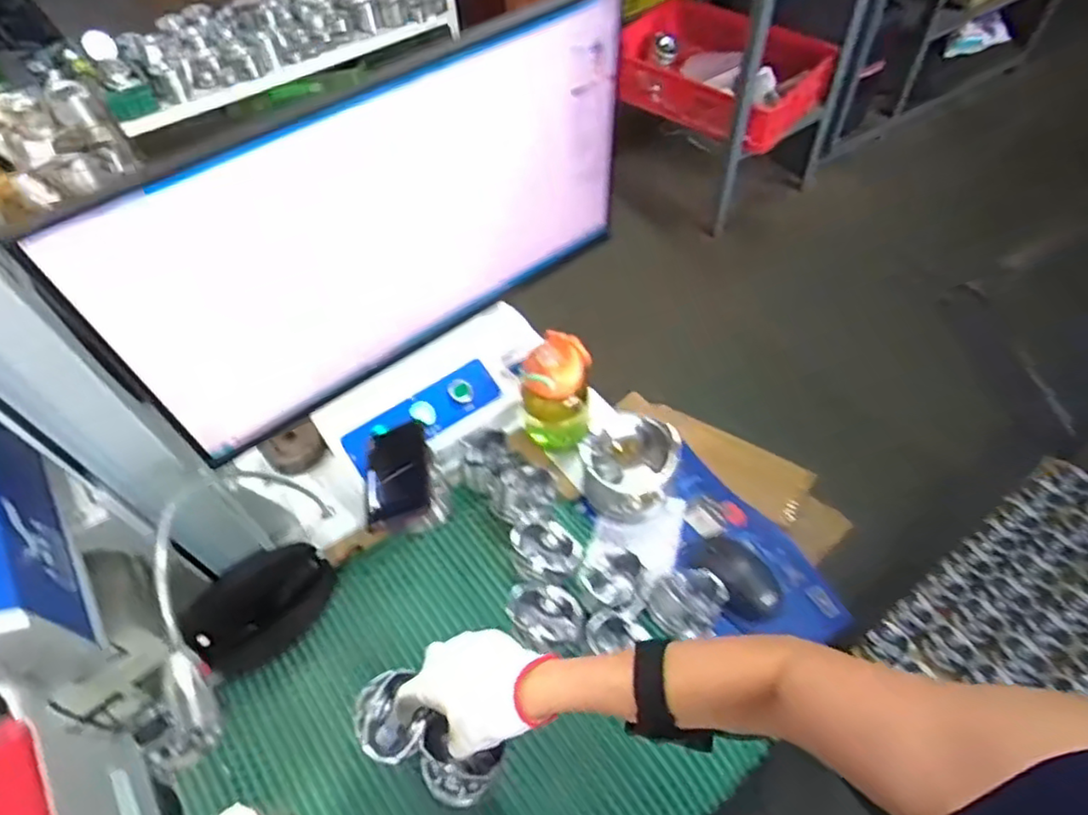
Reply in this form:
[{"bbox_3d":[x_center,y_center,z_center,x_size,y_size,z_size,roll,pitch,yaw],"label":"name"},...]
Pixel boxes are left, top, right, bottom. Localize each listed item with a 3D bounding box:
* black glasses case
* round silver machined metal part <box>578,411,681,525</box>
[{"bbox_3d":[-0.320,0.227,0.747,0.162,0.058,0.091,-36,59,-20],"label":"black glasses case"},{"bbox_3d":[0.105,0.071,0.820,0.112,0.090,0.114,-2,54,3],"label":"round silver machined metal part"}]

